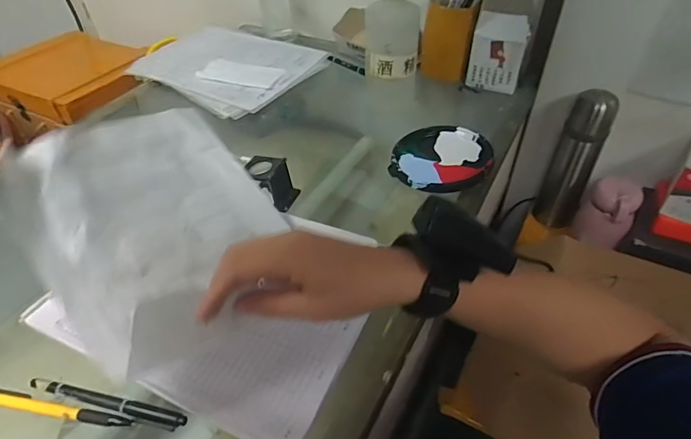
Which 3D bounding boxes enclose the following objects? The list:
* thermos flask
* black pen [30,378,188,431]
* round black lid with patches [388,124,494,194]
[{"bbox_3d":[0.372,-0.091,0.721,0.074,0.244,0.056,22,50,22],"label":"thermos flask"},{"bbox_3d":[-0.192,0.148,0.348,0.140,0.010,0.013,9,46,11],"label":"black pen"},{"bbox_3d":[0.119,-0.080,0.550,0.121,0.018,0.117,-1,45,1],"label":"round black lid with patches"}]

